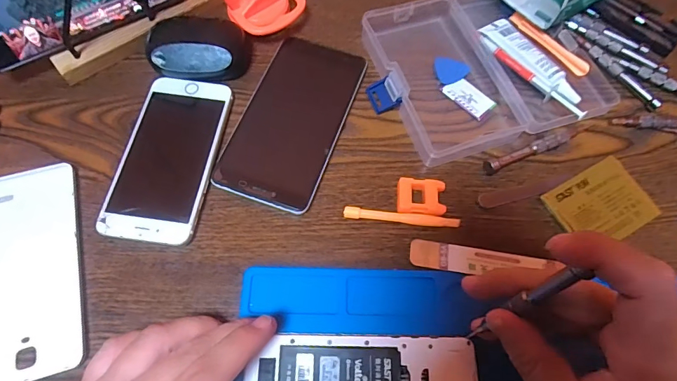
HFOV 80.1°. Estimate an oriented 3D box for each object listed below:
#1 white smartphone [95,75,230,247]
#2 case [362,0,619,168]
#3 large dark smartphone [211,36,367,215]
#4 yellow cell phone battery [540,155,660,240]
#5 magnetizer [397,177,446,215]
[{"bbox_3d":[-0.126,-0.026,0.302,0.066,0.009,0.133,8,67,1],"label":"white smartphone"},{"bbox_3d":[0.121,-0.108,0.341,0.175,0.021,0.155,-23,70,-12],"label":"case"},{"bbox_3d":[-0.034,-0.057,0.318,0.075,0.011,0.146,18,67,5],"label":"large dark smartphone"},{"bbox_3d":[0.197,0.011,0.301,0.073,0.006,0.054,-26,70,-13],"label":"yellow cell phone battery"},{"bbox_3d":[0.060,0.006,0.295,0.034,0.012,0.027,3,67,-1],"label":"magnetizer"}]

